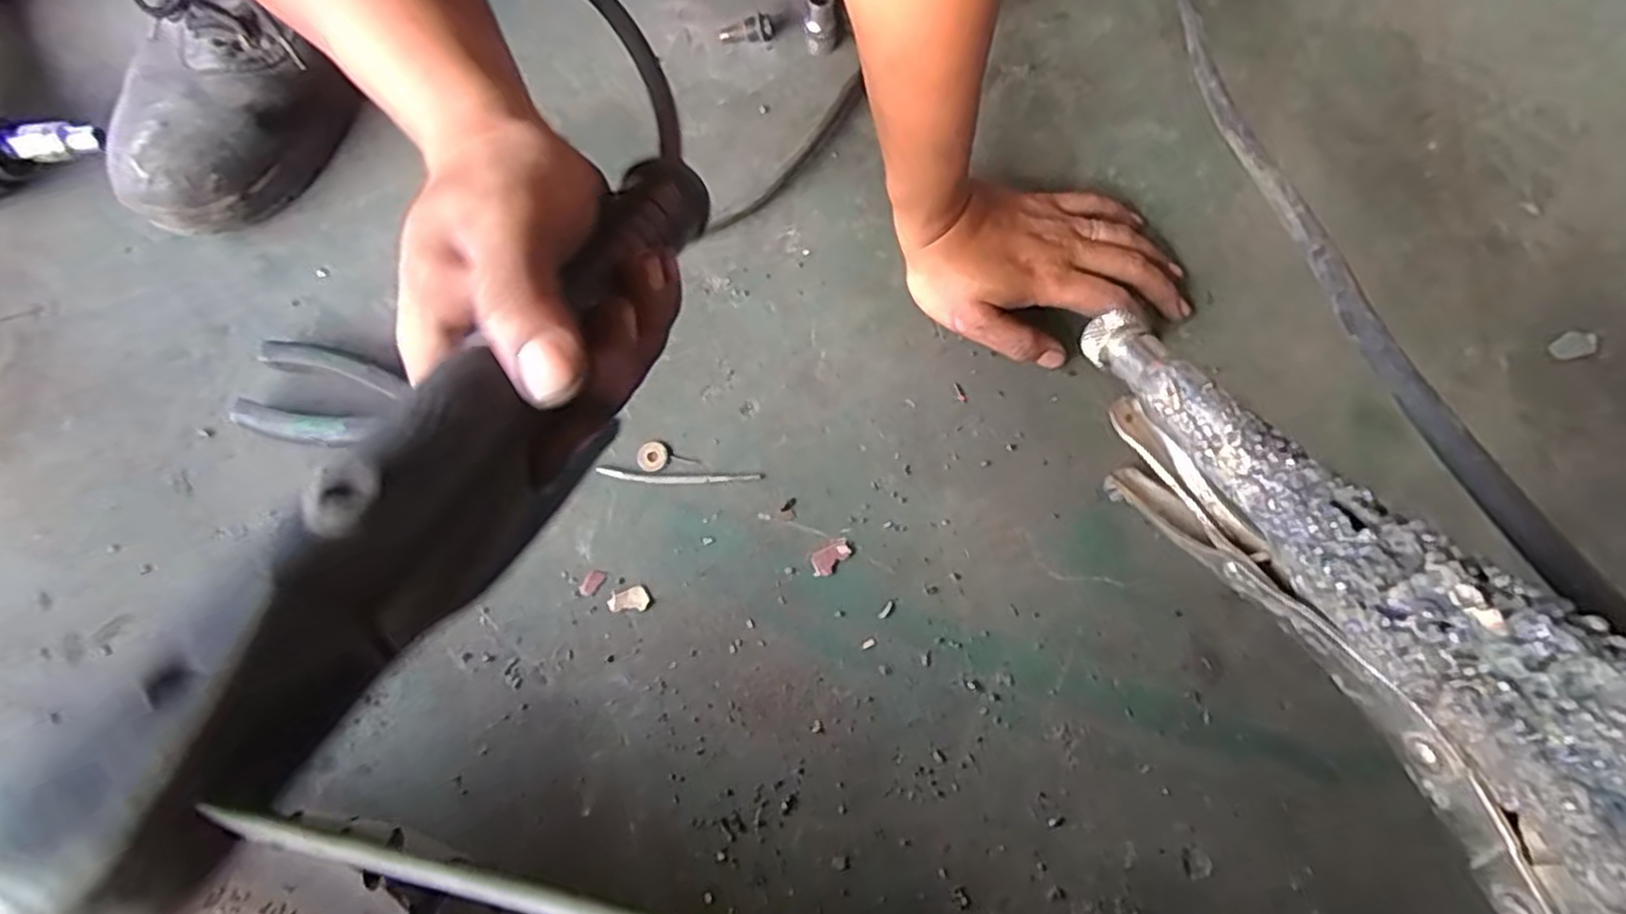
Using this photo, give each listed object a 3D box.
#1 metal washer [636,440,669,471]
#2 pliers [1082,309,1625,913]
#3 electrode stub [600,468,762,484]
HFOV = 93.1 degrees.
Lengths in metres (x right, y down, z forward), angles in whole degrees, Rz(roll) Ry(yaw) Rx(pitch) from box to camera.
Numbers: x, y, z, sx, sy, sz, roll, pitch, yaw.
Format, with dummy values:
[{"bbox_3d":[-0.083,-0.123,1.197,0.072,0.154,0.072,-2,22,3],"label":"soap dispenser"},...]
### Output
[{"bbox_3d":[-0.093,-0.001,0.447,0.017,0.004,0.018,0,72,1],"label":"metal washer"},{"bbox_3d":[0.124,0.038,0.172,0.014,0.059,0.207,-19,37,-5],"label":"pliers"},{"bbox_3d":[-0.077,0.011,0.448,0.096,0.004,0.008,1,72,2],"label":"electrode stub"}]

